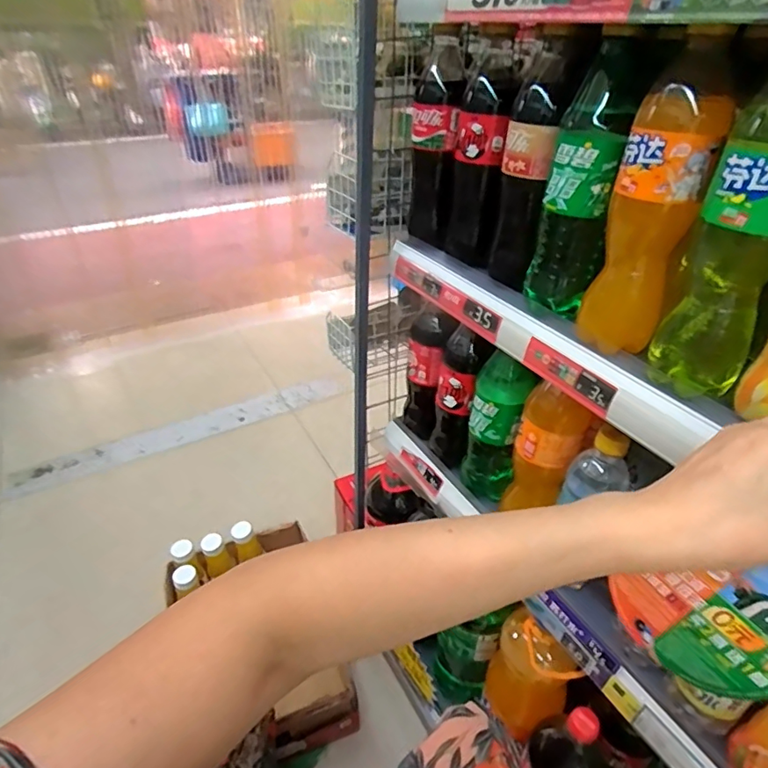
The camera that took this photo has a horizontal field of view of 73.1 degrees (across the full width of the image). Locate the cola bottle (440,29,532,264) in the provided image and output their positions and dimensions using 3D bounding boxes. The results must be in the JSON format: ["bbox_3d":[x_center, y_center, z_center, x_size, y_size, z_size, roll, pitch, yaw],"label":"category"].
[{"bbox_3d":[0.105,-0.236,0.551,0.069,0.204,0.064,7,36,8],"label":"cola bottle"}]

